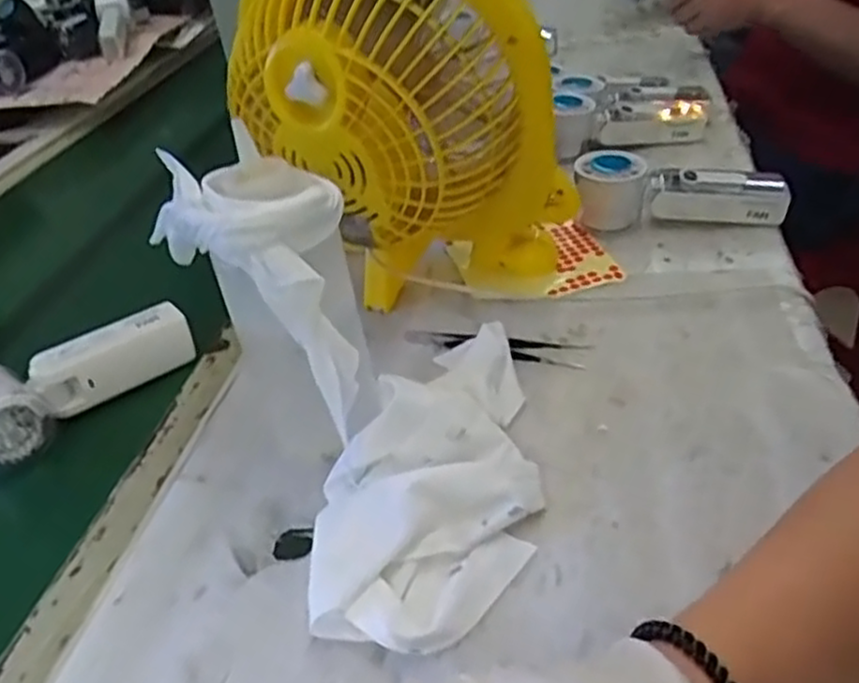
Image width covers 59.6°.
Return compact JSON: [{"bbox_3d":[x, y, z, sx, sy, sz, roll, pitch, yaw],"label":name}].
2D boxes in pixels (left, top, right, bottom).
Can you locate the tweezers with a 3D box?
[{"bbox_3d":[0.044,-0.001,0.511,0.129,0.006,0.025,9,39,22],"label":"tweezers"}]

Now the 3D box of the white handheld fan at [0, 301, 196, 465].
[{"bbox_3d":[-0.254,0.020,0.527,0.067,0.042,0.162,24,46,35],"label":"white handheld fan"}]

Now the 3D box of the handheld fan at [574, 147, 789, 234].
[{"bbox_3d":[0.203,-0.124,0.611,0.165,0.051,0.048,3,37,14],"label":"handheld fan"}]

